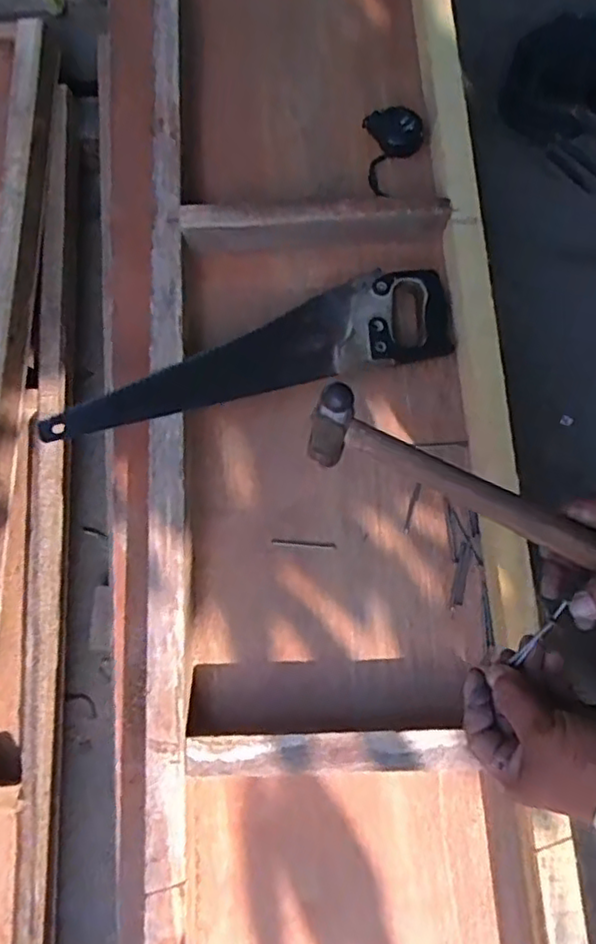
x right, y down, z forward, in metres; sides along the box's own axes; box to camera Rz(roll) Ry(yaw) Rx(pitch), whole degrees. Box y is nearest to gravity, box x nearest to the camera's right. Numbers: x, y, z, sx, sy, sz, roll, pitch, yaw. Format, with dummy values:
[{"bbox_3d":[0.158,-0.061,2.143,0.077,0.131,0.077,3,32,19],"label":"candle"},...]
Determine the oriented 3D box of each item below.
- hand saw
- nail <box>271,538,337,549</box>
[{"bbox_3d":[-0.050,-0.147,0.764,0.484,0.020,0.110,-14,87,-10],"label":"hand saw"},{"bbox_3d":[0.007,0.082,0.747,0.073,0.007,0.007,3,73,3],"label":"nail"}]

